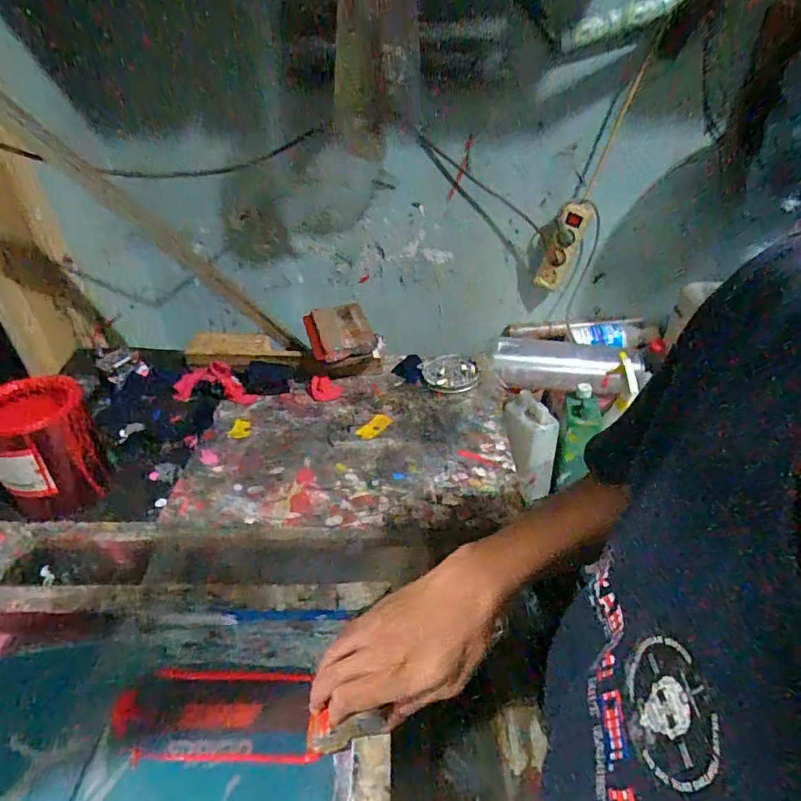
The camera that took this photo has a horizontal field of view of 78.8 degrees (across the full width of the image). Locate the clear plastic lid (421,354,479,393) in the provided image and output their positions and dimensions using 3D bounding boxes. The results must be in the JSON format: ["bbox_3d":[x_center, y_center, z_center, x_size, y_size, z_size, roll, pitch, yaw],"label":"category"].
[{"bbox_3d":[0.084,-0.049,0.834,0.090,0.019,0.102,-5,37,-7],"label":"clear plastic lid"}]

